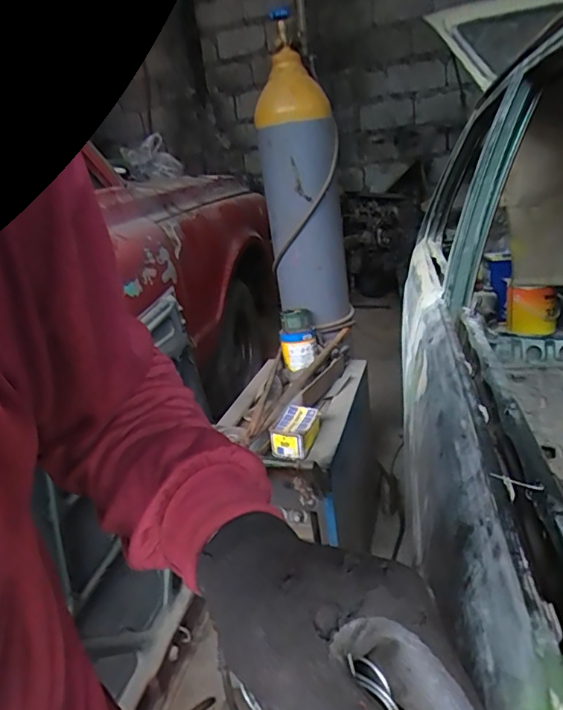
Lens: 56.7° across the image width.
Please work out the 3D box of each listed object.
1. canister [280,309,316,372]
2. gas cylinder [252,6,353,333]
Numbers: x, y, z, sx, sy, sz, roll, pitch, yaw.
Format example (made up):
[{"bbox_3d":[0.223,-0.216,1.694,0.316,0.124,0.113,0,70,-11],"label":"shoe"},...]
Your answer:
[{"bbox_3d":[0.049,-0.037,1.544,0.102,0.173,0.088,-8,22,2],"label":"canister"},{"bbox_3d":[0.060,-0.438,1.465,0.215,0.709,0.177,-6,22,7],"label":"gas cylinder"}]

